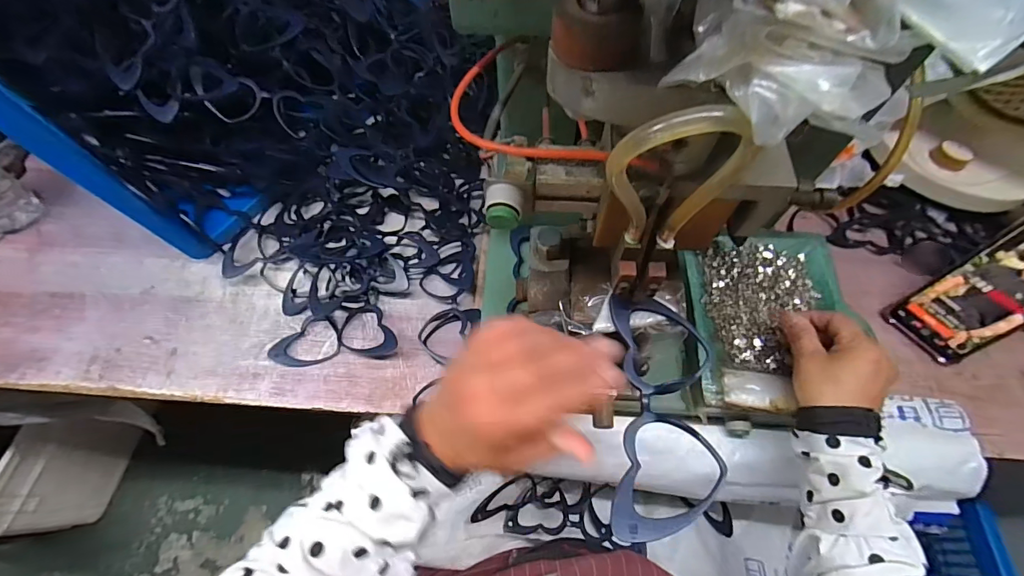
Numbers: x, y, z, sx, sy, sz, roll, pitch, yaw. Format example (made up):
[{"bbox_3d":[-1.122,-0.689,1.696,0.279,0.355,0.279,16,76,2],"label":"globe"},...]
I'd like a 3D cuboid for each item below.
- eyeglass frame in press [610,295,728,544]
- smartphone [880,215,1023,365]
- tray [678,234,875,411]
[{"bbox_3d":[0.092,0.072,0.260,0.061,0.014,0.143,5,63,4],"label":"eyeglass frame in press"},{"bbox_3d":[0.470,0.002,0.419,0.015,0.168,0.080,-20,61,-38],"label":"smartphone"},{"bbox_3d":[0.250,0.026,0.420,0.149,0.020,0.177,0,63,1],"label":"tray"}]

